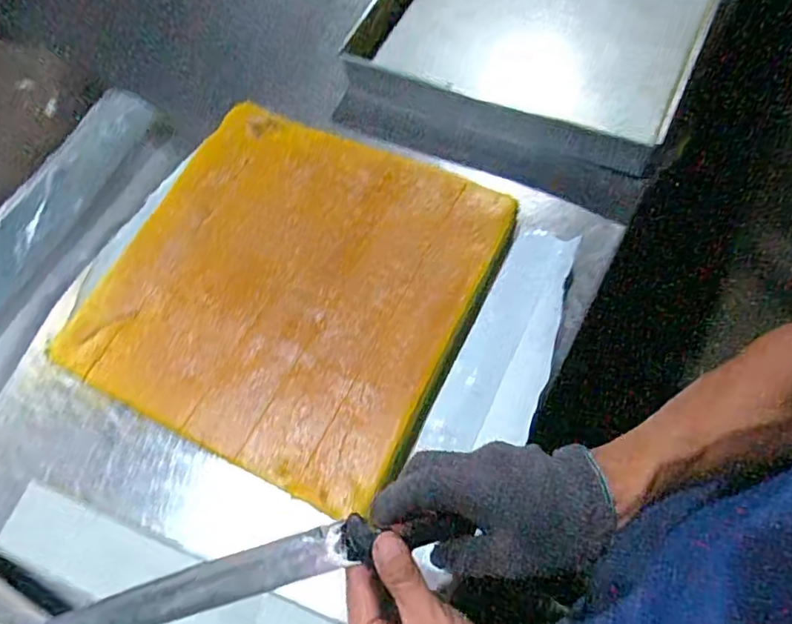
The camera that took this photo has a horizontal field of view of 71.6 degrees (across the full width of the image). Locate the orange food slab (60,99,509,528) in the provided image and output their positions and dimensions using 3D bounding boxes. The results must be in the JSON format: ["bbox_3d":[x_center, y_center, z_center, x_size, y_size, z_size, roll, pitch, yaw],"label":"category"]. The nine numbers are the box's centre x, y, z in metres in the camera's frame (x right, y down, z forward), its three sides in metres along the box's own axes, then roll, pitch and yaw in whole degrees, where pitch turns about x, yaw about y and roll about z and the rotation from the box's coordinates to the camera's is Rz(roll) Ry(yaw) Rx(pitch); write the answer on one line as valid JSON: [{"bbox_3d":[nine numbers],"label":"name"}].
[{"bbox_3d":[-0.128,-0.039,0.653,0.424,0.028,0.412,22,69,16],"label":"orange food slab"}]

